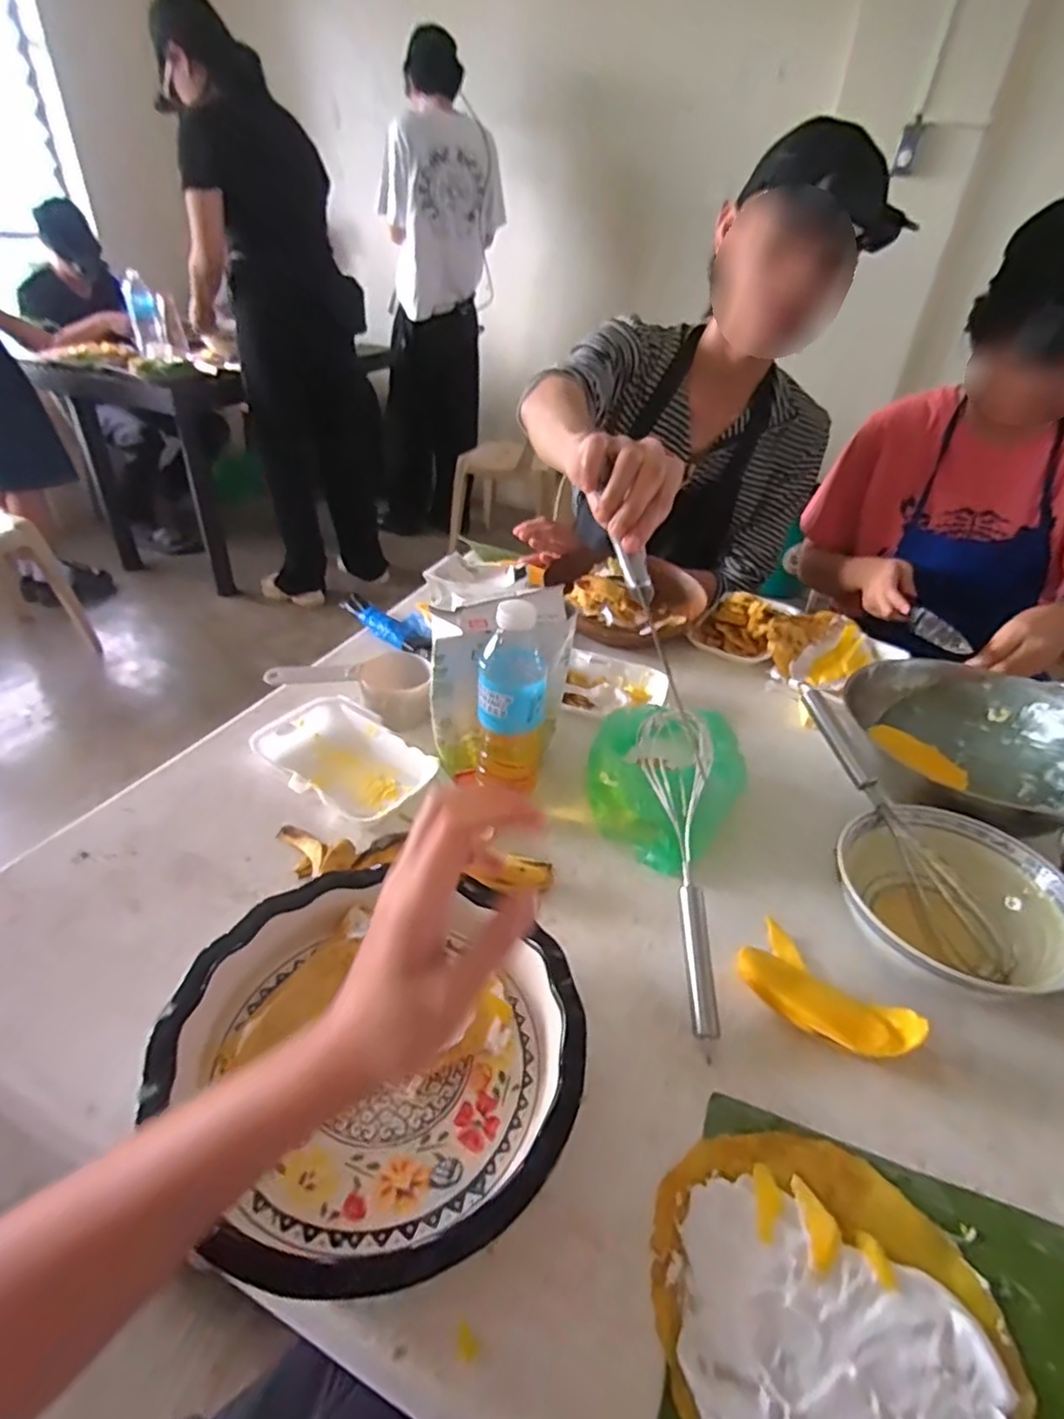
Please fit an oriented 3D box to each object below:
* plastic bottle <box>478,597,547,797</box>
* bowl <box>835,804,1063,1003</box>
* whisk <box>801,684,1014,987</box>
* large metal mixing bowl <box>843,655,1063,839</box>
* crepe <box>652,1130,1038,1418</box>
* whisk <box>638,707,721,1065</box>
[{"bbox_3d":[-0.018,-0.003,0.577,0.057,0.183,0.052,2,36,-2],"label":"plastic bottle"},{"bbox_3d":[0.329,0.158,0.513,0.158,0.065,0.168,2,36,-2],"label":"bowl"},{"bbox_3d":[0.308,0.091,0.563,0.060,0.050,0.279,-6,55,-13],"label":"whisk"},{"bbox_3d":[0.435,0.033,0.653,0.225,0.089,0.213,2,36,-2],"label":"large metal mixing bowl"},{"bbox_3d":[0.153,0.313,0.337,0.167,0.018,0.168,2,36,-2],"label":"crepe"},{"bbox_3d":[0.123,0.116,0.522,0.059,0.046,0.285,3,57,-1],"label":"whisk"}]

